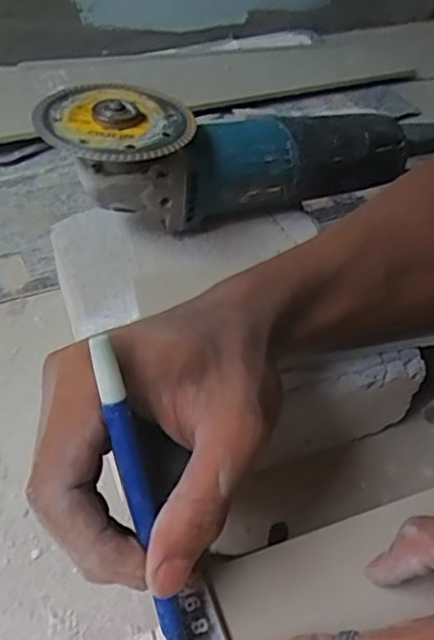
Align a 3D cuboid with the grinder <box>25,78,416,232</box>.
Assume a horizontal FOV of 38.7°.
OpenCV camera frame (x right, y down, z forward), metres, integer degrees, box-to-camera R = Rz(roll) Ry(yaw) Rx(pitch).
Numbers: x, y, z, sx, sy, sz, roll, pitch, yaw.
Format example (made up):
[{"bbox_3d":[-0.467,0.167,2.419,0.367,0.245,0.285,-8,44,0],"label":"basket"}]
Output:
[{"bbox_3d":[0.012,-0.120,0.454,0.268,0.093,0.090,-19,50,-20],"label":"grinder"}]

